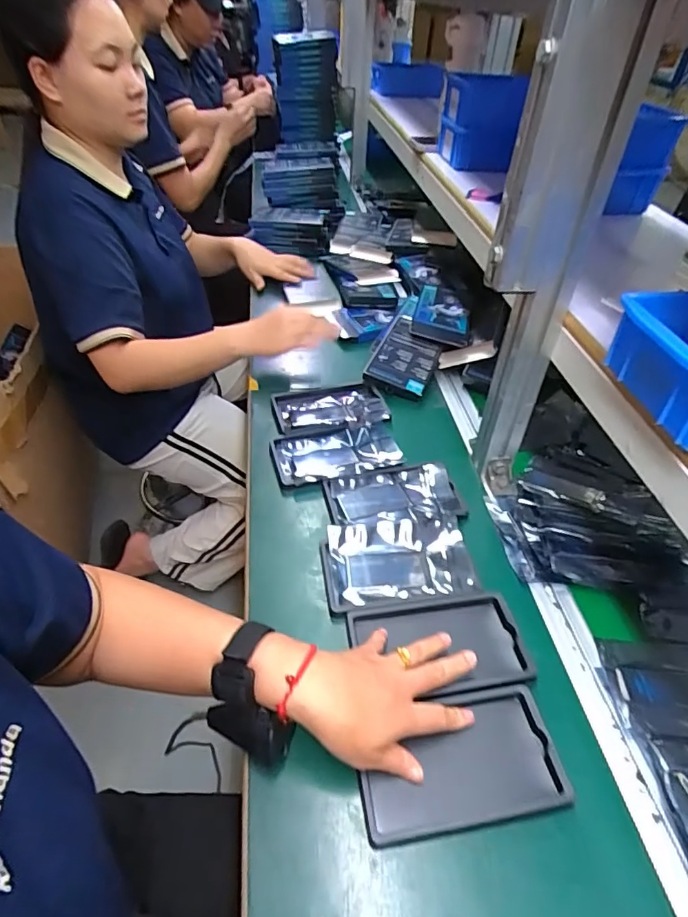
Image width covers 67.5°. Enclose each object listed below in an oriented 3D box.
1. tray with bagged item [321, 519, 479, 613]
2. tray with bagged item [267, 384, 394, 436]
[{"bbox_3d":[0.058,0.112,0.557,0.155,0.018,0.103,-2,43,-7],"label":"tray with bagged item"},{"bbox_3d":[-0.020,-0.077,0.753,0.160,0.025,0.100,-3,43,-8],"label":"tray with bagged item"}]

